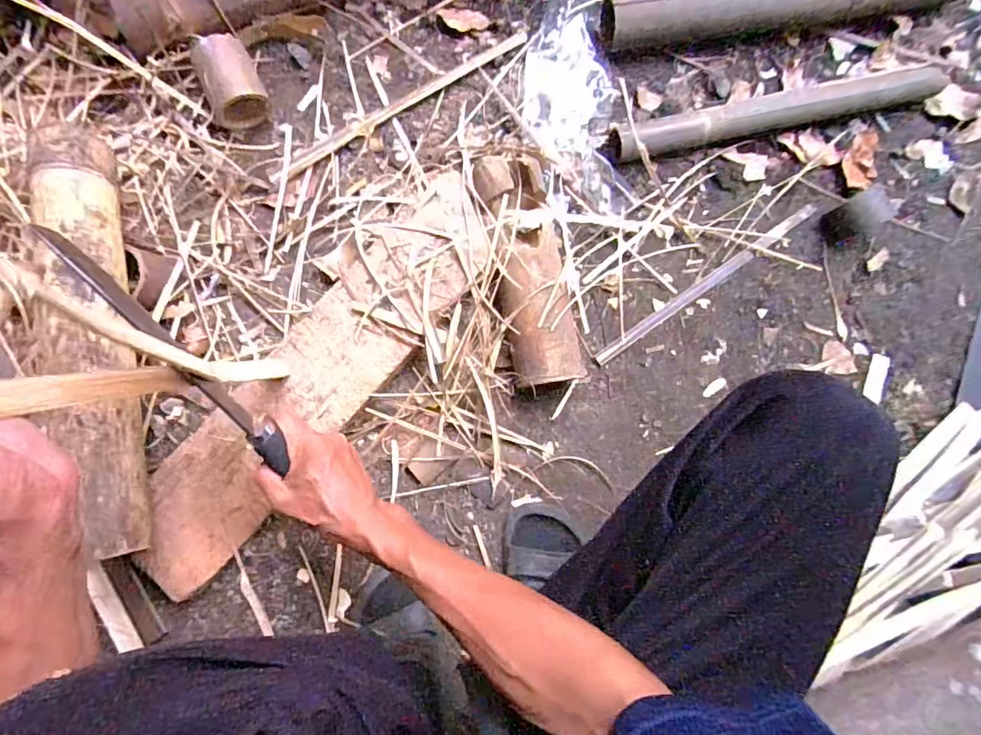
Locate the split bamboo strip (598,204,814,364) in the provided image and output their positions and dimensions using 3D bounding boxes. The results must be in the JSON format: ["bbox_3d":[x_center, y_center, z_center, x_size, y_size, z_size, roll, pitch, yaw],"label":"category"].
[{"bbox_3d":[0.295,-0.118,0.683,0.377,0.012,0.020,-35,90,-7],"label":"split bamboo strip"}]

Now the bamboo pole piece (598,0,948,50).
[{"bbox_3d":[0.421,-0.507,0.693,0.542,0.070,0.061,-9,87,-6],"label":"bamboo pole piece"}]

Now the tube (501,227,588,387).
[{"bbox_3d":[0.060,-0.071,0.615,0.094,0.072,0.186,-11,83,-7],"label":"tube"}]

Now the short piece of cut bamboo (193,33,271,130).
[{"bbox_3d":[-0.320,-0.351,0.620,0.067,0.054,0.097,-23,88,-7],"label":"short piece of cut bamboo"}]

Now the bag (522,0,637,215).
[{"bbox_3d":[0.112,-0.353,0.649,0.131,0.071,0.301,-8,87,-6],"label":"bag"}]

